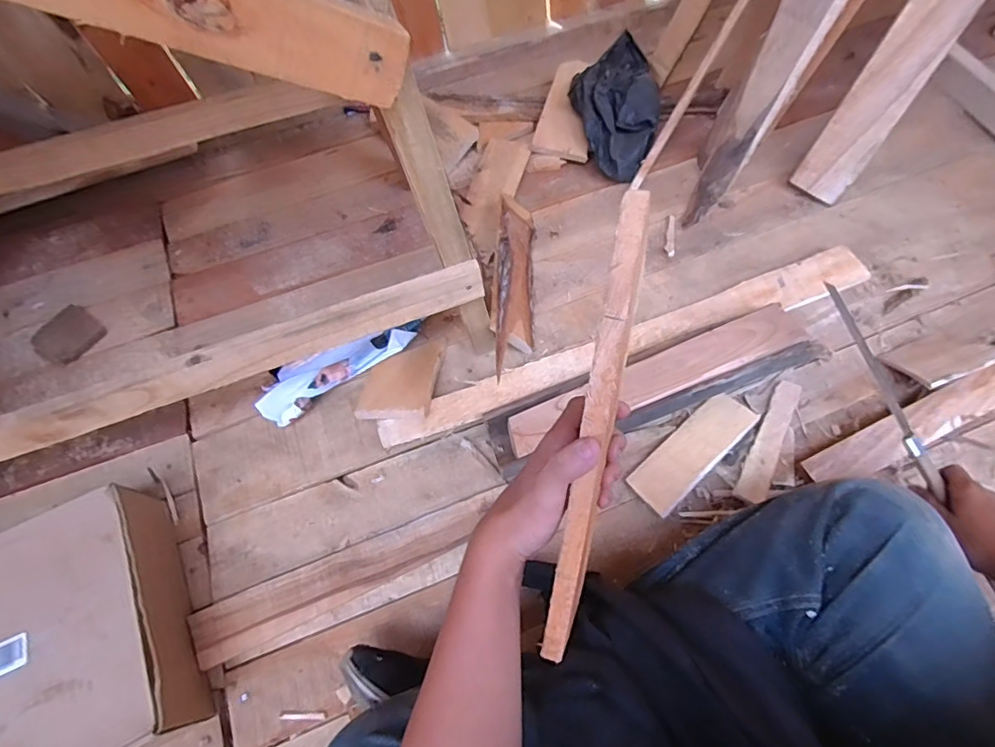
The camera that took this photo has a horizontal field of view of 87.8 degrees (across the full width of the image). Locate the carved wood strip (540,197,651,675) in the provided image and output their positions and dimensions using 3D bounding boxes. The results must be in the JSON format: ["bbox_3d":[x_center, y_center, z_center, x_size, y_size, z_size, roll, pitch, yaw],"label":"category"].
[{"bbox_3d":[0.057,0.049,0.312,0.019,0.005,0.296,9,106,7],"label":"carved wood strip"}]

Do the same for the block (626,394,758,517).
[{"bbox_3d":[0.243,0.095,0.643,0.177,0.023,0.062,-40,68,-15],"label":"block"}]

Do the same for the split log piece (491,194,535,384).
[{"bbox_3d":[0.025,-0.131,0.719,0.055,0.051,0.312,2,64,5],"label":"split log piece"}]

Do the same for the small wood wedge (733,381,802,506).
[{"bbox_3d":[0.338,0.082,0.642,0.037,0.011,0.169,32,68,5],"label":"small wood wedge"}]

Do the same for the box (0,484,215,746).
[{"bbox_3d":[-0.463,0.294,0.532,0.248,0.114,0.242,-27,65,-9],"label":"box"}]

